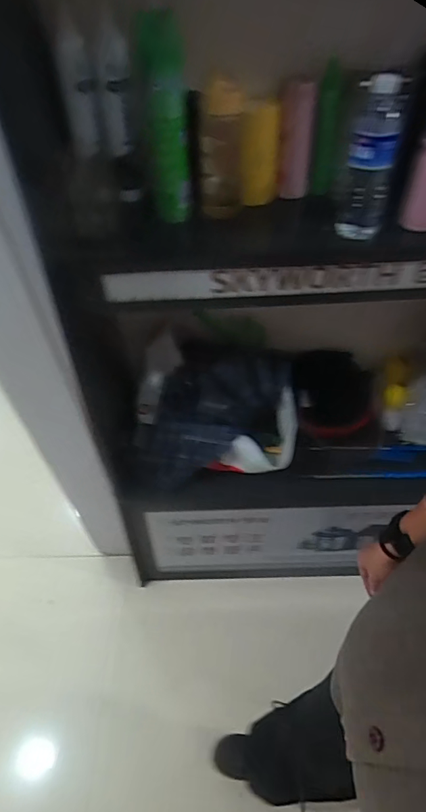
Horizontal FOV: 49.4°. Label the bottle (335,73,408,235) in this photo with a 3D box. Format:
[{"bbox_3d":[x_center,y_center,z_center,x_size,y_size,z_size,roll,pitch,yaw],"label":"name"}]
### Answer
[{"bbox_3d":[0.236,-0.356,0.687,0.067,0.211,0.084,15,53,15],"label":"bottle"}]

